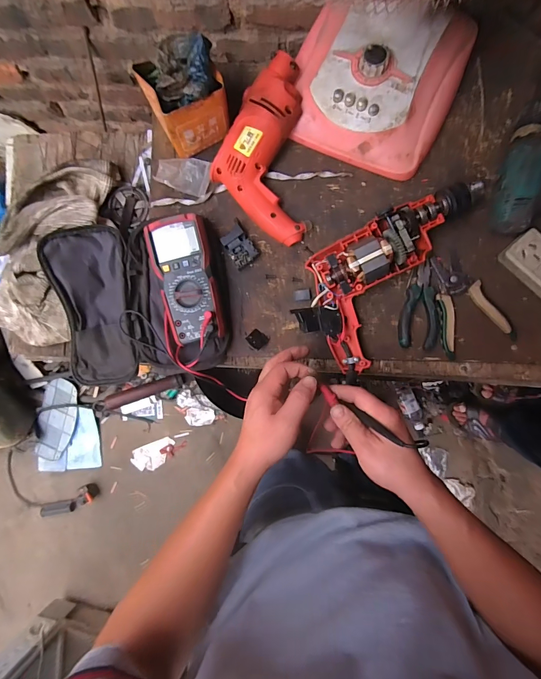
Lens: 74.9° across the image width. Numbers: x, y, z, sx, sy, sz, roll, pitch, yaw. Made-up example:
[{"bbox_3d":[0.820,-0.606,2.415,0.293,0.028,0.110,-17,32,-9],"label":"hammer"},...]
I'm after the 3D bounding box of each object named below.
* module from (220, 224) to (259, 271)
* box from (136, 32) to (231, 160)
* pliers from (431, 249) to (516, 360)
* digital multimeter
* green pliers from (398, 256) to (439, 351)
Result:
[{"bbox_3d":[-0.047,-0.143,0.550,0.040,0.014,0.060,-31,86,2],"label":"module"},{"bbox_3d":[-0.120,-0.350,0.515,0.102,0.125,0.097,-27,86,2],"label":"box"},{"bbox_3d":[0.278,-0.053,0.512,0.096,0.012,0.144,-23,86,2],"label":"pliers"},{"bbox_3d":[-0.123,-0.085,0.531,0.087,0.055,0.182,-12,86,3],"label":"digital multimeter"},{"bbox_3d":[0.221,-0.051,0.520,0.055,0.016,0.127,6,87,4],"label":"green pliers"}]

